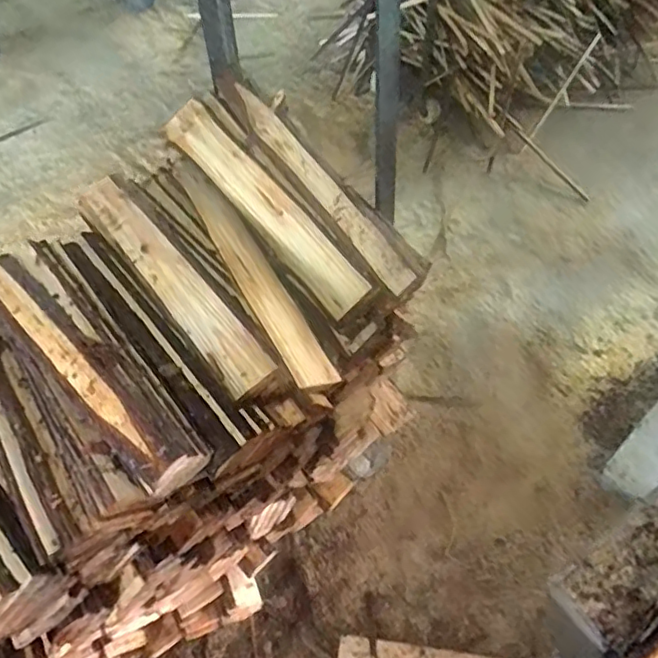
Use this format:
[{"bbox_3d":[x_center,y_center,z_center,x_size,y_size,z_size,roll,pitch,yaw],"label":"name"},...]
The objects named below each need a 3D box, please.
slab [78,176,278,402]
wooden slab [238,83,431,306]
[{"bbox_3d":[-0.237,-0.081,0.868,0.073,0.075,0.467,-34,58,-22],"label":"slab"},{"bbox_3d":[-0.017,-0.220,0.894,0.064,0.058,0.449,-33,72,-21],"label":"wooden slab"}]

